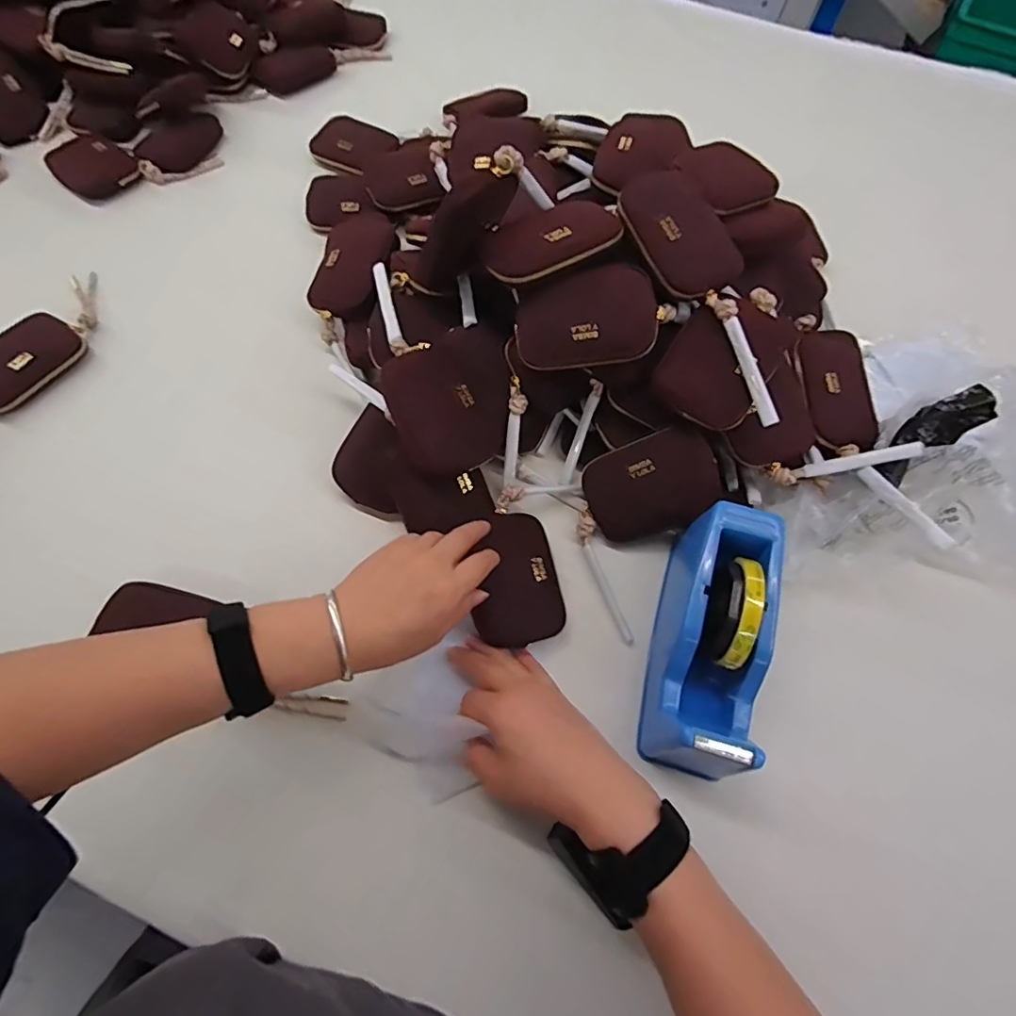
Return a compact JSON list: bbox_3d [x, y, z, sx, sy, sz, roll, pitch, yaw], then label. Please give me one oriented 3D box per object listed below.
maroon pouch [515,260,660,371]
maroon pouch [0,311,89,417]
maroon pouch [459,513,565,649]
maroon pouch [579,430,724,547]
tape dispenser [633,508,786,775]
[{"bbox_3d":[0.065,-0.162,0.455,0.116,0.030,0.083,1,94,13],"label":"maroon pouch"},{"bbox_3d":[-0.514,-0.156,0.563,0.079,0.028,0.118,31,68,12],"label":"maroon pouch"},{"bbox_3d":[0.006,0.060,0.467,0.077,0.021,0.114,-9,65,-6],"label":"maroon pouch"},{"bbox_3d":[0.131,-0.020,0.490,0.117,0.030,0.086,-21,97,18],"label":"maroon pouch"},{"bbox_3d":[0.164,0.102,0.425,0.071,0.104,0.201,16,65,6],"label":"tape dispenser"}]

